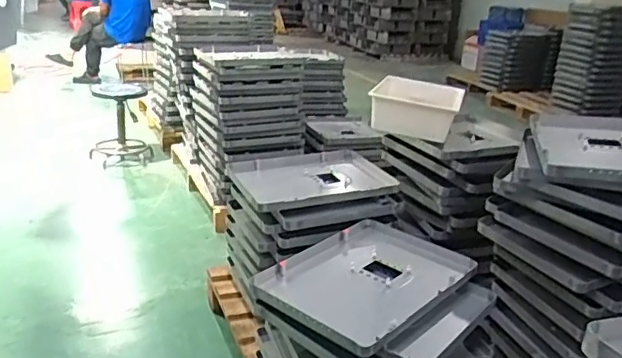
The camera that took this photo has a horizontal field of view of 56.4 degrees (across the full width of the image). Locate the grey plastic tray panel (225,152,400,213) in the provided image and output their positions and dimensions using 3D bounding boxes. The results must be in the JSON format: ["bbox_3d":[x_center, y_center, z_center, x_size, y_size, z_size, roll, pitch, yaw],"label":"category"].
[{"bbox_3d":[-0.016,-0.009,1.886,0.486,0.053,0.431,-9,25,-24],"label":"grey plastic tray panel"}]

